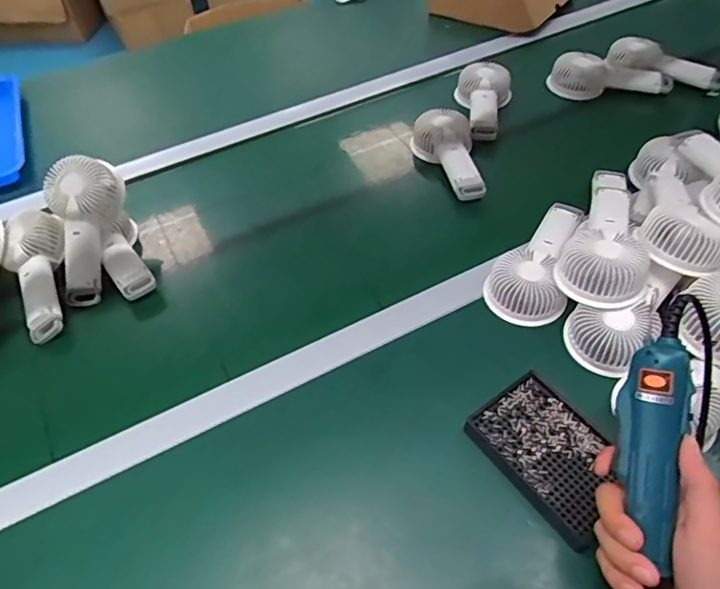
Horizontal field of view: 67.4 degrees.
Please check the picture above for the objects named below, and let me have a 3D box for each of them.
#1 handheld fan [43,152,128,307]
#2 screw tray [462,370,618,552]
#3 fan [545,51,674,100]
[{"bbox_3d":[-0.340,-0.077,0.660,0.078,0.050,0.177,-1,85,3],"label":"handheld fan"},{"bbox_3d":[0.172,0.143,0.491,0.093,0.022,0.134,-30,54,-20],"label":"screw tray"},{"bbox_3d":[0.417,-0.363,0.900,0.187,0.061,0.059,2,50,5],"label":"fan"}]

